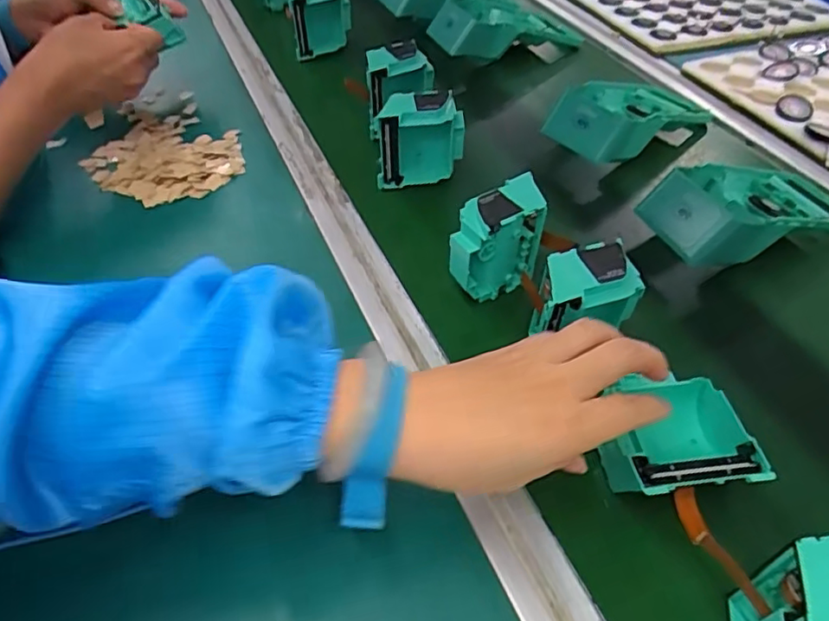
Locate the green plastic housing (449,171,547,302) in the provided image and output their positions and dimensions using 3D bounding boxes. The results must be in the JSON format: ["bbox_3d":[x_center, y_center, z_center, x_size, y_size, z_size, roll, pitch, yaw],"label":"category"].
[{"bbox_3d":[0.060,-0.048,0.428,0.074,0.079,0.034,-28,51,-19],"label":"green plastic housing"}]

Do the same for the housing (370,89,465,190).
[{"bbox_3d":[0.003,-0.155,0.530,0.079,0.080,0.040,-8,48,-3],"label":"housing"}]

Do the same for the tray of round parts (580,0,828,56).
[{"bbox_3d":[0.408,-0.438,0.821,0.312,0.019,0.268,-16,48,-9],"label":"tray of round parts"}]

